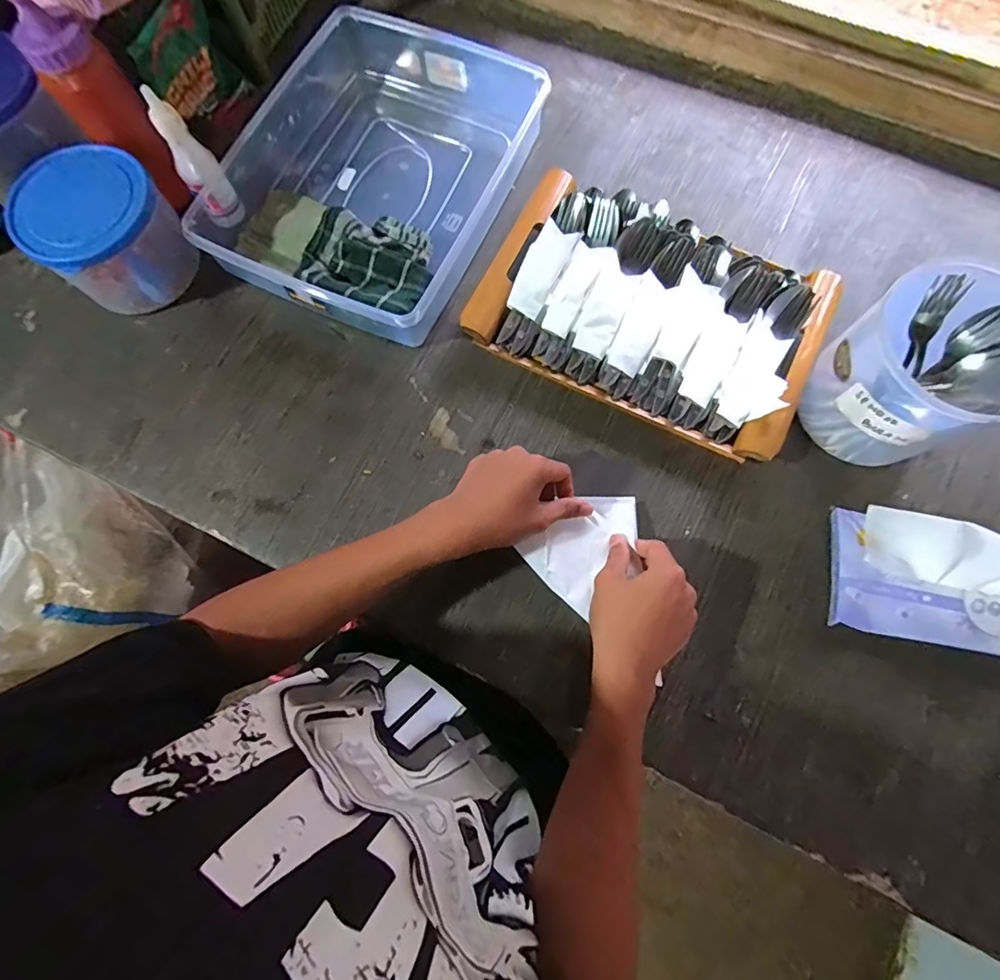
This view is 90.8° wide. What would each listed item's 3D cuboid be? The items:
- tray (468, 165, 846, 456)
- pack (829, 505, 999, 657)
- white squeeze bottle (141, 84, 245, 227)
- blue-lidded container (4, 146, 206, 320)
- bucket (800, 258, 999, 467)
[{"bbox_3d":[0.156,-0.190,0.514,0.335,0.081,0.219,25,78,7],"label":"tray"},{"bbox_3d":[0.405,0.083,0.438,0.187,0.064,0.108,12,76,4],"label":"pack"},{"bbox_3d":[-0.317,-0.338,0.521,0.038,0.147,0.036,-30,77,-6],"label":"white squeeze bottle"},{"bbox_3d":[-0.410,-0.266,0.528,0.113,0.116,0.129,42,80,11],"label":"blue-lidded container"},{"bbox_3d":[0.370,-0.103,0.448,0.126,0.125,0.132,0,76,1],"label":"bucket"}]

